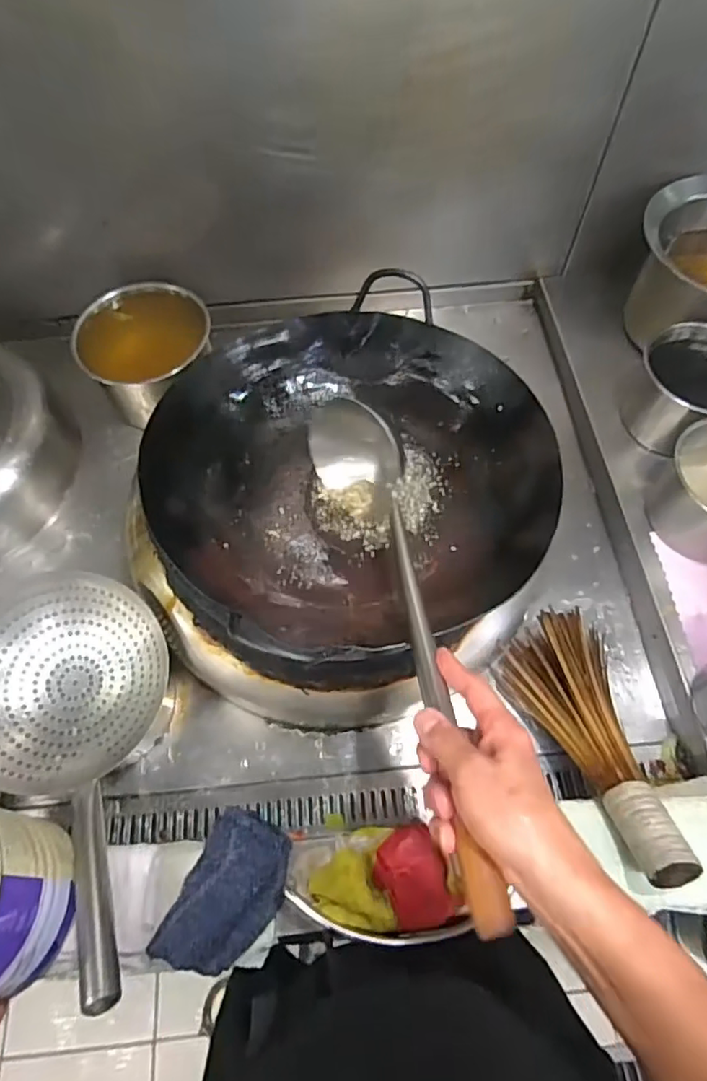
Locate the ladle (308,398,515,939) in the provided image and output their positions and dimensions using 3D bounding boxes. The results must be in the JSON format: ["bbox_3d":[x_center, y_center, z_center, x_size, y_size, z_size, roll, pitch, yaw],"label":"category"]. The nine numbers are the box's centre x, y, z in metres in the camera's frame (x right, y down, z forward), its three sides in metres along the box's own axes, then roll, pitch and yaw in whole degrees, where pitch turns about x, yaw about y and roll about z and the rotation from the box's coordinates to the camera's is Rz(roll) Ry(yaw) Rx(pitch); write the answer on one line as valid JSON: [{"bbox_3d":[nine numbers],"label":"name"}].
[{"bbox_3d":[0.030,0.057,0.527,0.086,0.102,0.517,-9,50,-3],"label":"ladle"}]

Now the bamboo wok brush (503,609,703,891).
[{"bbox_3d":[0.260,0.207,0.618,0.128,0.069,0.297,-10,40,-3],"label":"bamboo wok brush"}]

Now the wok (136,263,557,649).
[{"bbox_3d":[-0.001,-0.074,0.657,0.420,0.120,0.405,-33,66,-15],"label":"wok"}]

